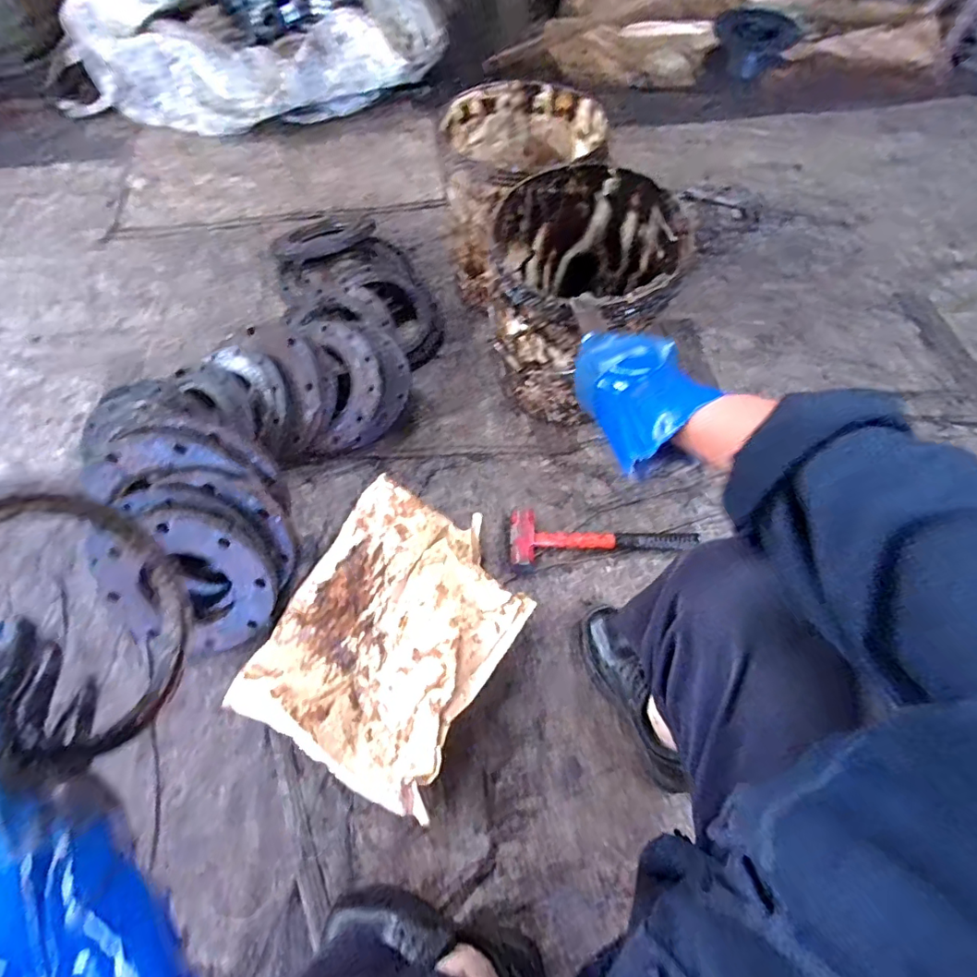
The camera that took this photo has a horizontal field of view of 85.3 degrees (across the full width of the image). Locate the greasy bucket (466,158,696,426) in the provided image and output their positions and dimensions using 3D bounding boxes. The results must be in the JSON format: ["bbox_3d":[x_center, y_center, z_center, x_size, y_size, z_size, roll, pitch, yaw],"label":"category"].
[{"bbox_3d":[0.151,-0.324,0.925,0.290,0.305,0.315,0,62,0],"label":"greasy bucket"}]

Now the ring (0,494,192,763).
[{"bbox_3d":[-0.283,0.079,0.372,0.017,0.185,0.169,-23,47,9],"label":"ring"}]

